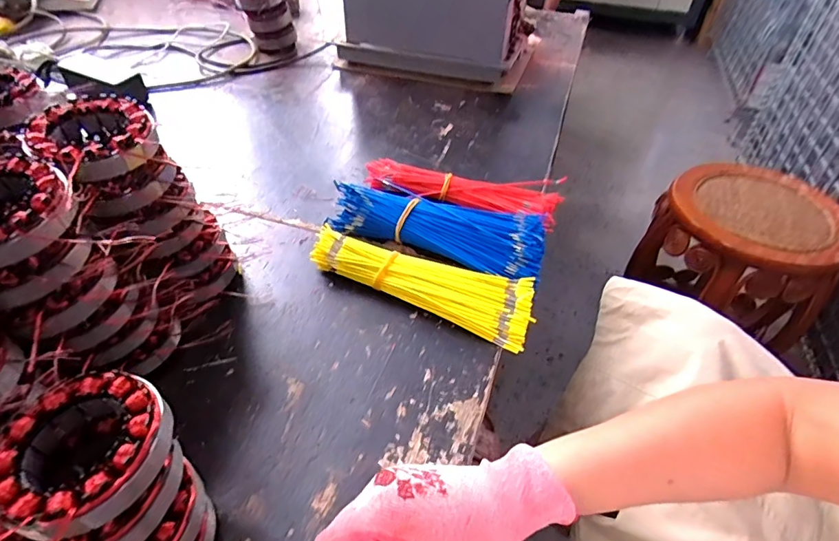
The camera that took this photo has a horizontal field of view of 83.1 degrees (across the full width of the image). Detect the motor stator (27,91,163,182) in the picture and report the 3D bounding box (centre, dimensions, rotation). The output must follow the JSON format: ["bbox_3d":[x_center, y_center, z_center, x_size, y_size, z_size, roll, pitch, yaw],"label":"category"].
[{"bbox_3d":[-0.254,-0.106,0.371,0.081,0.024,0.083,-32,54,-29],"label":"motor stator"}]

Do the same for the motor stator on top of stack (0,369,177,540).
[{"bbox_3d":[-0.185,0.099,0.264,0.093,0.022,0.086,1,45,-1],"label":"motor stator on top of stack"}]

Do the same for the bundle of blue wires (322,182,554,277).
[{"bbox_3d":[0.020,-0.048,0.543,0.238,0.048,0.088,13,46,11],"label":"bundle of blue wires"}]

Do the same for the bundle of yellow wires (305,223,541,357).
[{"bbox_3d":[0.004,0.007,0.497,0.236,0.034,0.072,21,48,19],"label":"bundle of yellow wires"}]

